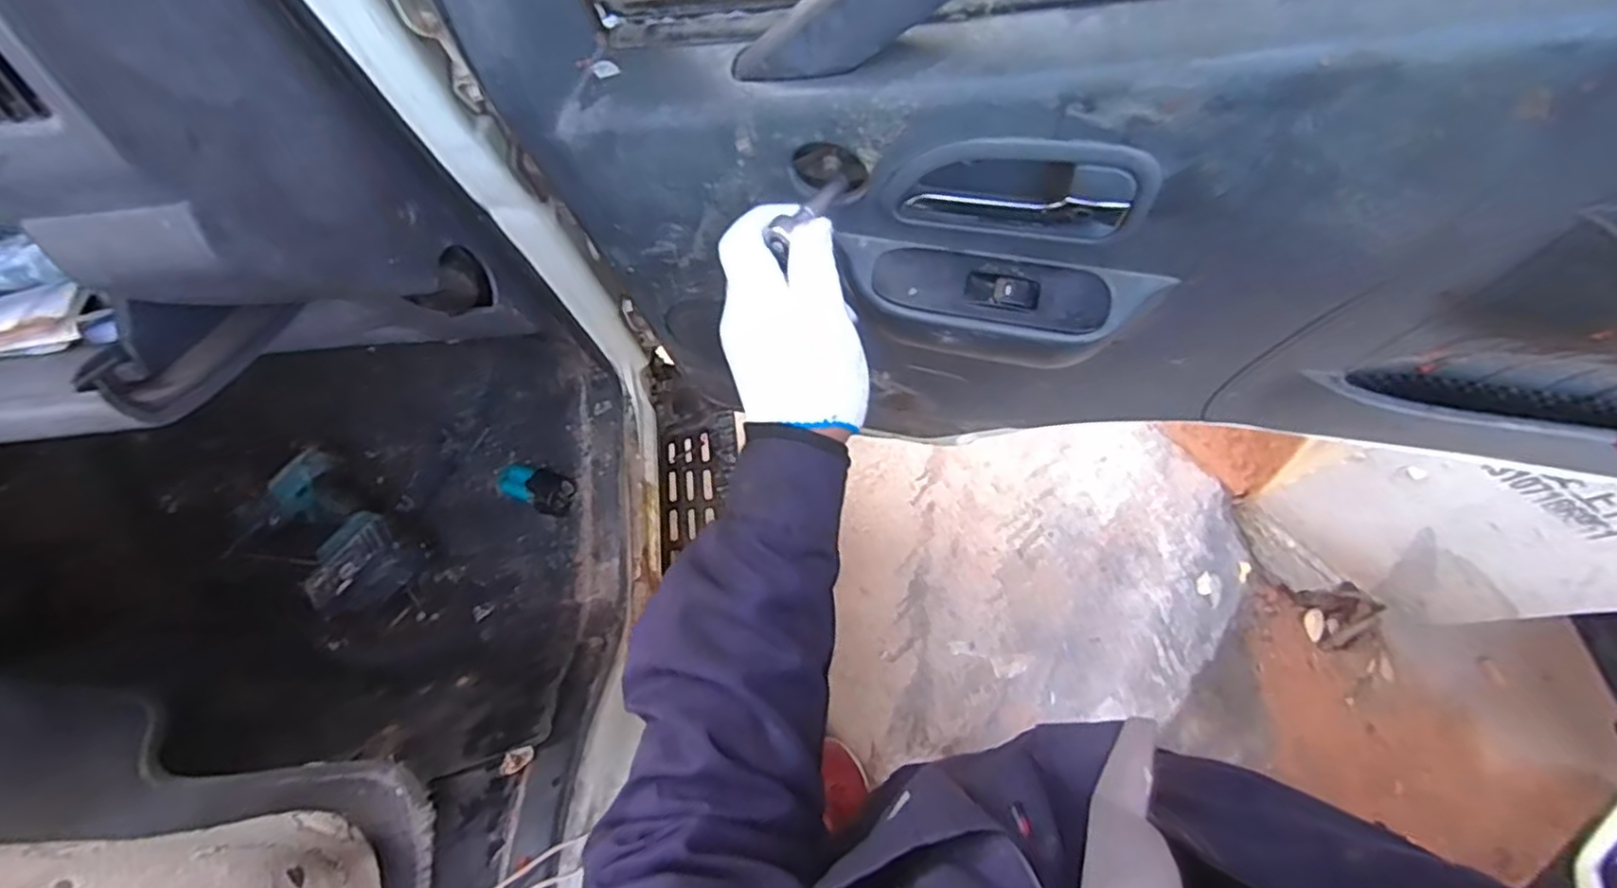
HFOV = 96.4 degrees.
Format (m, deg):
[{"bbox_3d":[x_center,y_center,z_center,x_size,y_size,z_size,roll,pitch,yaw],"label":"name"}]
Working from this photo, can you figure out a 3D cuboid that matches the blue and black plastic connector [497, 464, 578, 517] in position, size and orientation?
[{"bbox_3d":[-0.336,0.050,0.889,0.097,0.046,0.054,24,75,9],"label":"blue and black plastic connector"}]

